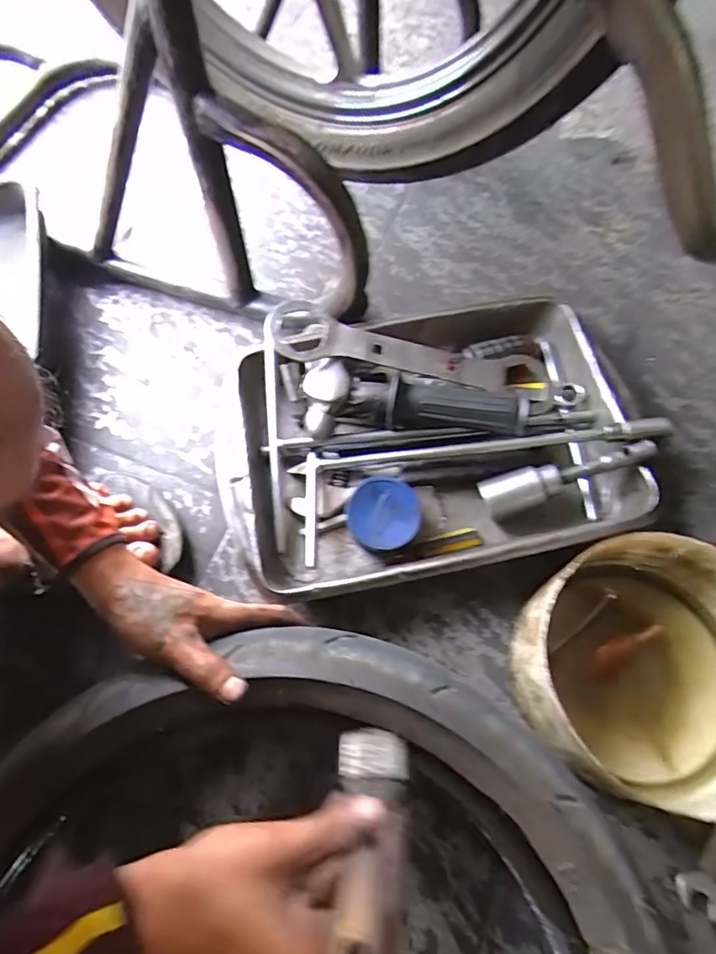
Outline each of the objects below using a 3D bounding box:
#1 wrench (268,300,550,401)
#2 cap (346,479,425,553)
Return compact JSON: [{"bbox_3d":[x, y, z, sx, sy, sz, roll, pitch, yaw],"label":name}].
[{"bbox_3d":[0.051,-0.111,0.485,0.263,0.020,0.047,11,66,-9],"label":"wrench"},{"bbox_3d":[0.021,0.030,0.429,0.059,0.016,0.055,10,90,7],"label":"cap"}]

